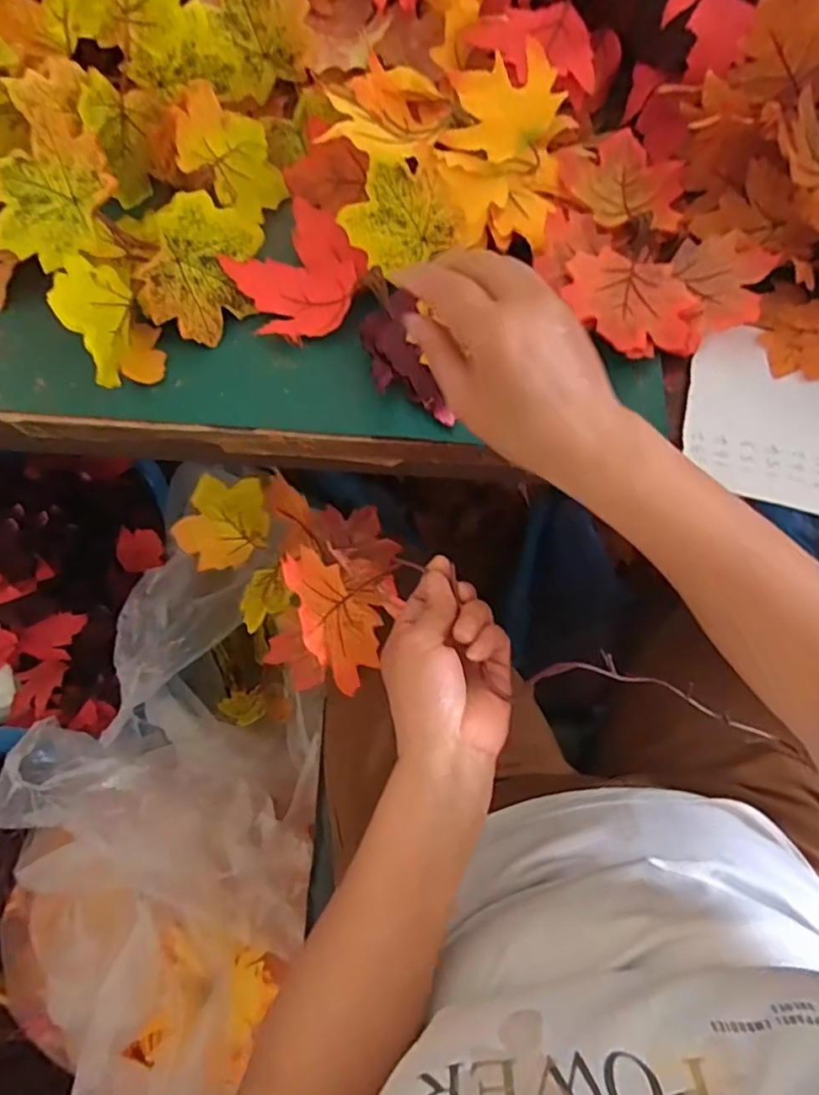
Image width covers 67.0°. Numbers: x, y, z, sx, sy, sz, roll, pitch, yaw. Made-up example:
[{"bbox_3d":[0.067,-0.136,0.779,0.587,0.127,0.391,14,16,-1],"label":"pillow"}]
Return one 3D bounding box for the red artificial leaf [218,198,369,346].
[{"bbox_3d":[-0.078,-0.204,0.444,0.089,0.025,0.122,13,67,5],"label":"red artificial leaf"}]

